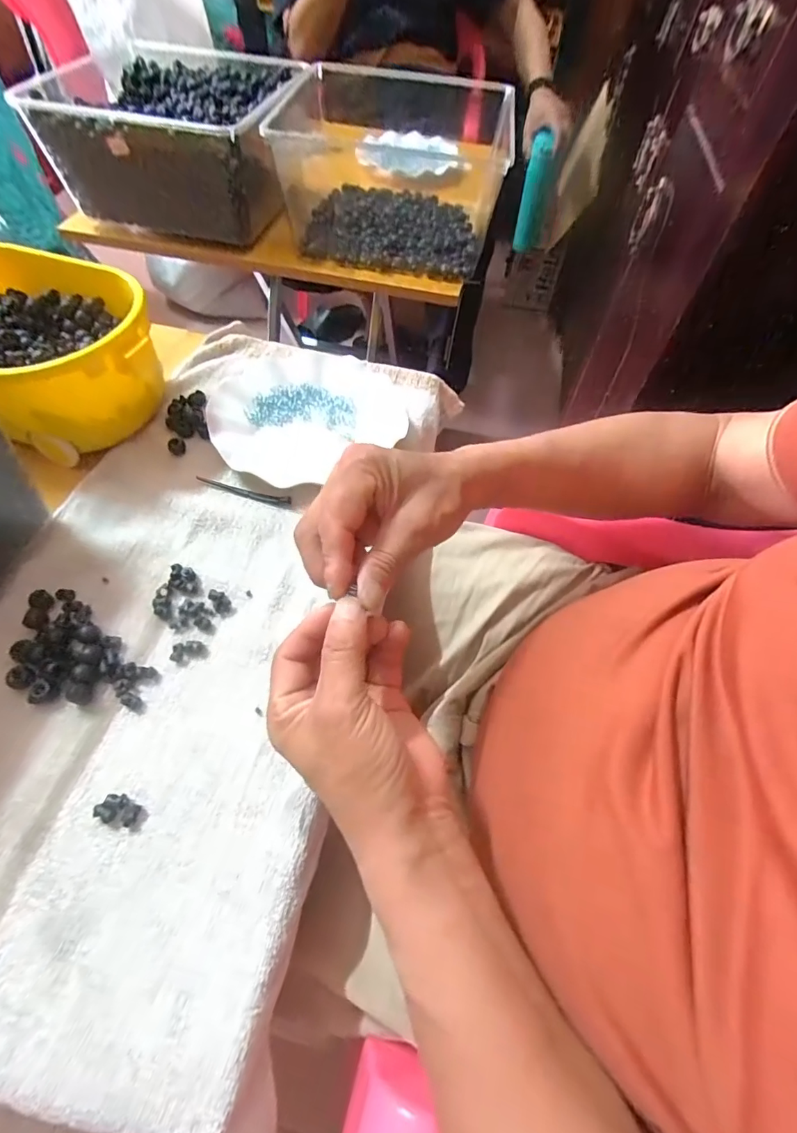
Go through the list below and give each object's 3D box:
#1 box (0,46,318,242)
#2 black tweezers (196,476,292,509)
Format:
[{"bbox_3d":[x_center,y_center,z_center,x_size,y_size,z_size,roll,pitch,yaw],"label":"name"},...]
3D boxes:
[{"bbox_3d":[-0.294,-0.605,0.673,0.305,0.136,0.294,7,57,1],"label":"box"},{"bbox_3d":[-0.139,-0.067,0.424,0.090,0.008,0.009,14,58,6],"label":"black tweezers"}]

